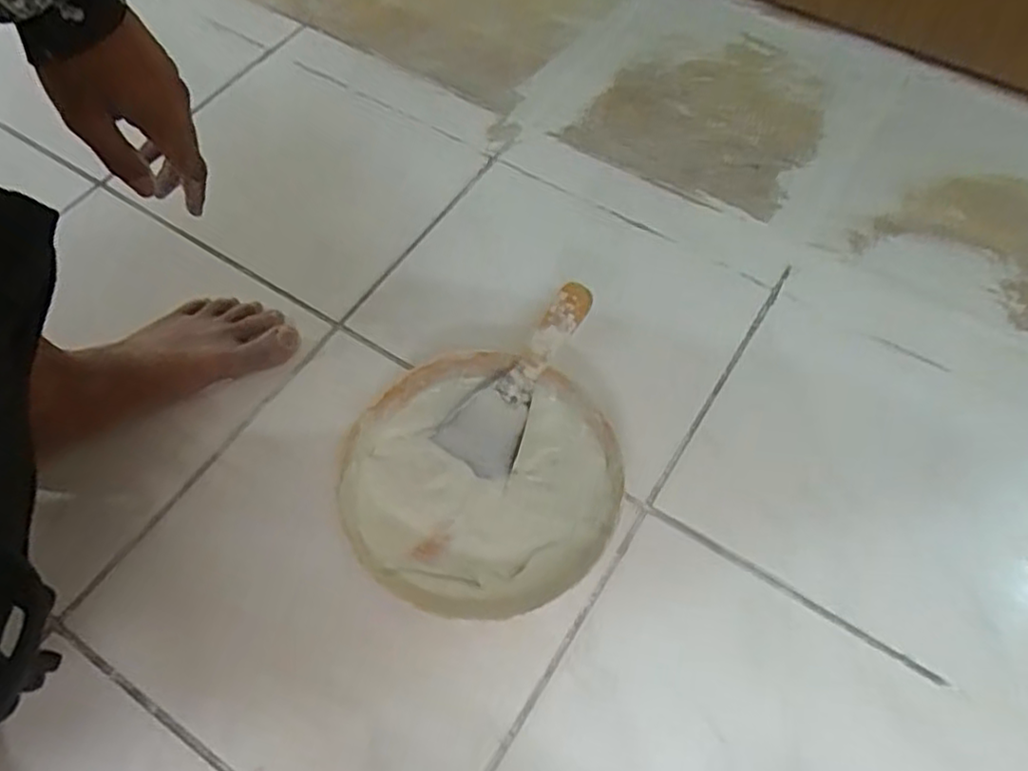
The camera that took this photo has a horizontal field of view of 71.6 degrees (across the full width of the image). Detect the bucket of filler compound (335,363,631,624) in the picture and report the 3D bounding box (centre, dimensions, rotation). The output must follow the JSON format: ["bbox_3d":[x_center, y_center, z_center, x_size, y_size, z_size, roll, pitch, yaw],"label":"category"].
[{"bbox_3d":[-0.025,0.075,0.541,0.197,0.057,0.196,-1,60,2],"label":"bucket of filler compound"}]

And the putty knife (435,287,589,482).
[{"bbox_3d":[0.005,-0.007,0.560,0.063,0.016,0.163,37,102,21],"label":"putty knife"}]

